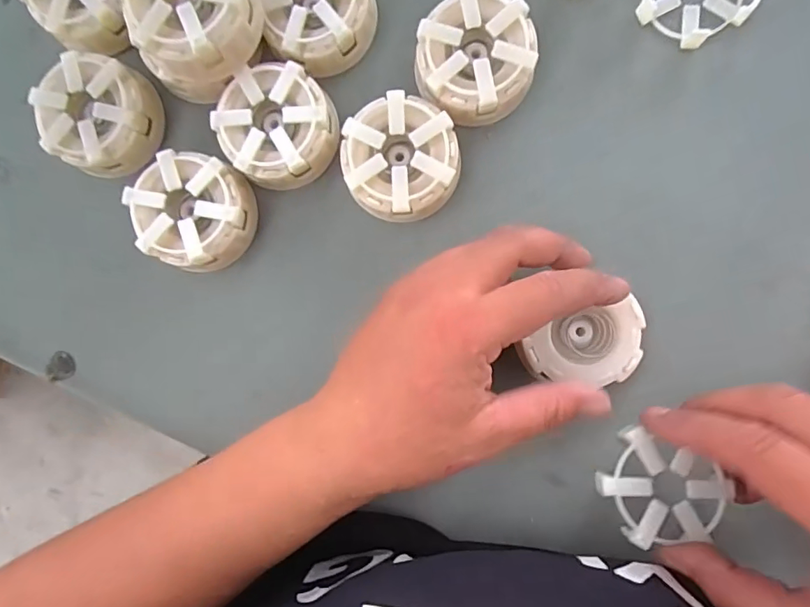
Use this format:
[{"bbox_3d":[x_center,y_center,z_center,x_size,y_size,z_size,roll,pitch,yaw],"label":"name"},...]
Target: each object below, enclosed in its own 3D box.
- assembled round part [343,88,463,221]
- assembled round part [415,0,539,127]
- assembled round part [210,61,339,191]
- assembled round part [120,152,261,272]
[{"bbox_3d":[-0.002,-0.075,0.263,0.058,0.026,0.062,0,90,5],"label":"assembled round part"},{"bbox_3d":[0.036,-0.127,0.258,0.059,0.029,0.058,0,90,5],"label":"assembled round part"},{"bbox_3d":[-0.067,-0.094,0.267,0.057,0.028,0.059,0,90,5],"label":"assembled round part"},{"bbox_3d":[-0.114,-0.049,0.269,0.058,0.029,0.058,0,90,5],"label":"assembled round part"}]

